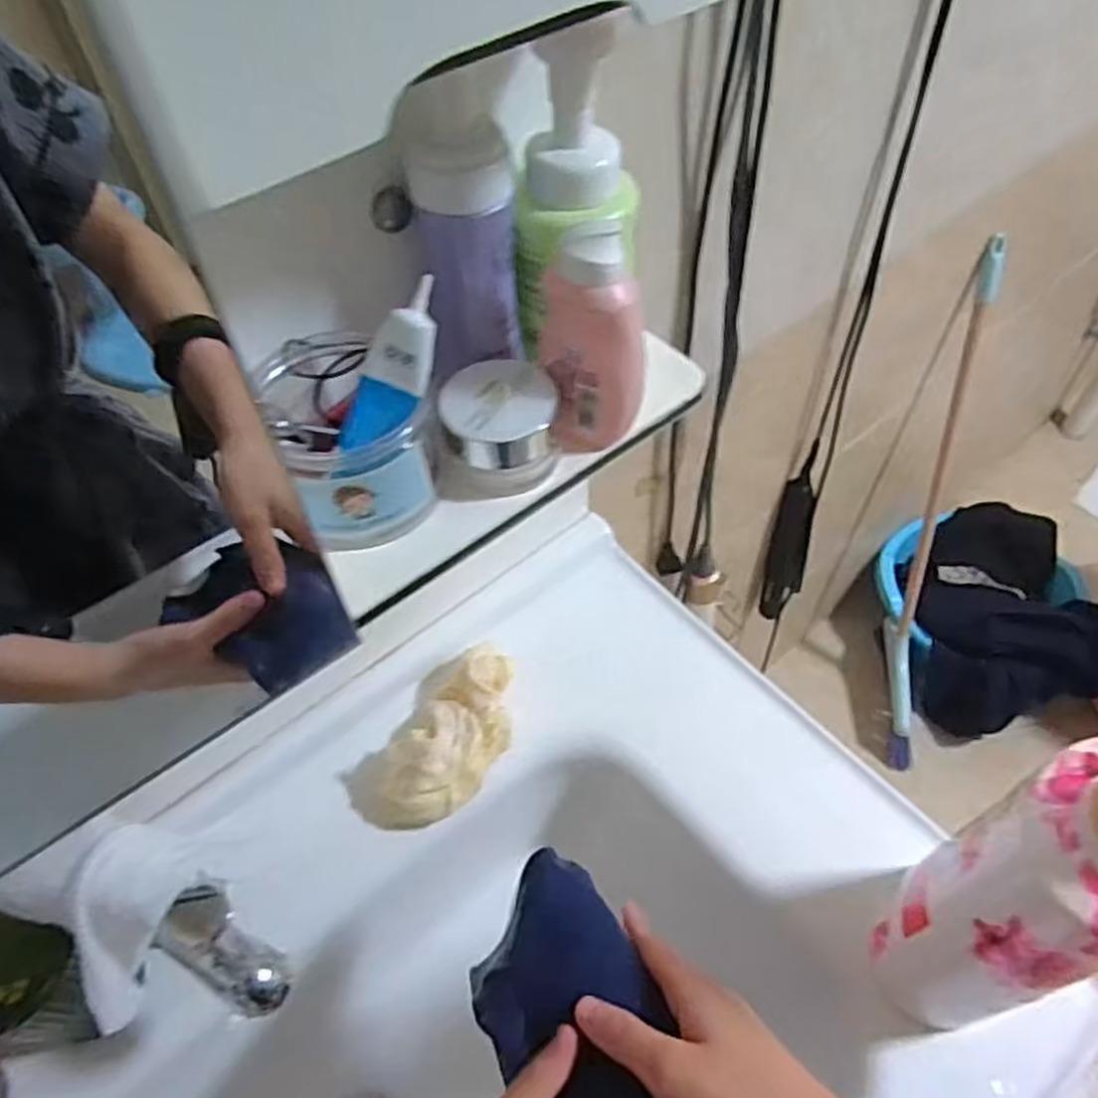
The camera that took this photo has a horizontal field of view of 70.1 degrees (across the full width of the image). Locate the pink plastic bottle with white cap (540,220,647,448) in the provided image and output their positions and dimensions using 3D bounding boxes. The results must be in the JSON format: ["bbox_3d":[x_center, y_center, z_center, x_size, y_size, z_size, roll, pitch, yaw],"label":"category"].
[{"bbox_3d":[0.022,-0.095,0.366,0.046,0.109,0.026,-7,53,-3],"label":"pink plastic bottle with white cap"}]

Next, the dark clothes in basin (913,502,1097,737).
[{"bbox_3d":[0.814,0.106,1.439,0.311,0.177,0.385,-3,53,0],"label":"dark clothes in basin"}]

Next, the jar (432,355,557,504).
[{"bbox_3d":[-0.025,-0.057,0.388,0.057,0.044,0.053,1,53,3],"label":"jar"}]

